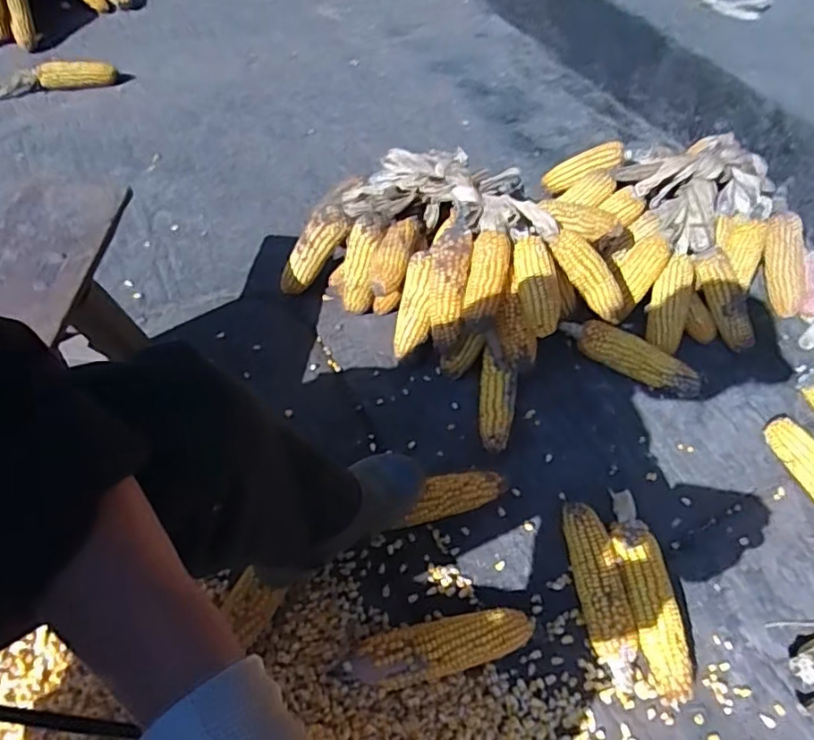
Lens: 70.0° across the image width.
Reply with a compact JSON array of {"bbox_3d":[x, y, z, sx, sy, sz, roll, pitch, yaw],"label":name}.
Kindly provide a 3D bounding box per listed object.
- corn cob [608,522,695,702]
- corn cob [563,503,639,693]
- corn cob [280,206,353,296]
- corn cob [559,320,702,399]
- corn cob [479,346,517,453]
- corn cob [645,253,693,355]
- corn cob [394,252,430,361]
[{"bbox_3d":[0.294,0.286,0.704,0.055,0.063,0.198,-7,56,-7],"label":"corn cob"},{"bbox_3d":[0.236,0.269,0.713,0.055,0.058,0.203,-5,55,-5],"label":"corn cob"},{"bbox_3d":[-0.157,-0.192,0.943,0.050,0.175,0.046,9,44,-43],"label":"corn cob"},{"bbox_3d":[0.351,-0.020,0.917,0.226,0.056,0.052,21,57,13],"label":"corn cob"},{"bbox_3d":[0.132,0.048,0.862,0.054,0.052,0.160,7,56,3],"label":"corn cob"},{"bbox_3d":[0.434,-0.111,0.956,0.064,0.157,0.043,8,11,4],"label":"corn cob"},{"bbox_3d":[0.013,-0.095,0.891,0.053,0.162,0.040,12,17,7],"label":"corn cob"}]

